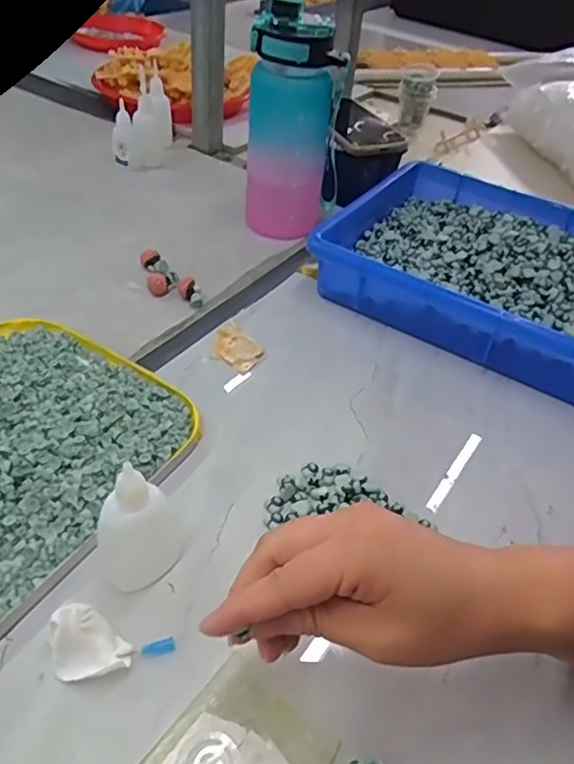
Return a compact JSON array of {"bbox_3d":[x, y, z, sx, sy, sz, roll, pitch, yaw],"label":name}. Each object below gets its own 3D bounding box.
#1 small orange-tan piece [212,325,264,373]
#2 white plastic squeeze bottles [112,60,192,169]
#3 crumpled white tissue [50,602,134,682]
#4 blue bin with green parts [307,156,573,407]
[{"bbox_3d":[-0.041,-0.030,0.512,0.043,0.008,0.039,27,45,19],"label":"small orange-tan piece"},{"bbox_3d":[-0.171,-0.334,0.759,0.057,0.094,0.113,13,42,6],"label":"white plastic squeeze bottles"},{"bbox_3d":[-0.104,0.136,0.319,0.038,0.019,0.034,-8,45,-18],"label":"crumpled white tissue"},{"bbox_3d":[0.228,-0.097,0.574,0.364,0.067,0.239,28,45,20],"label":"blue bin with green parts"}]

